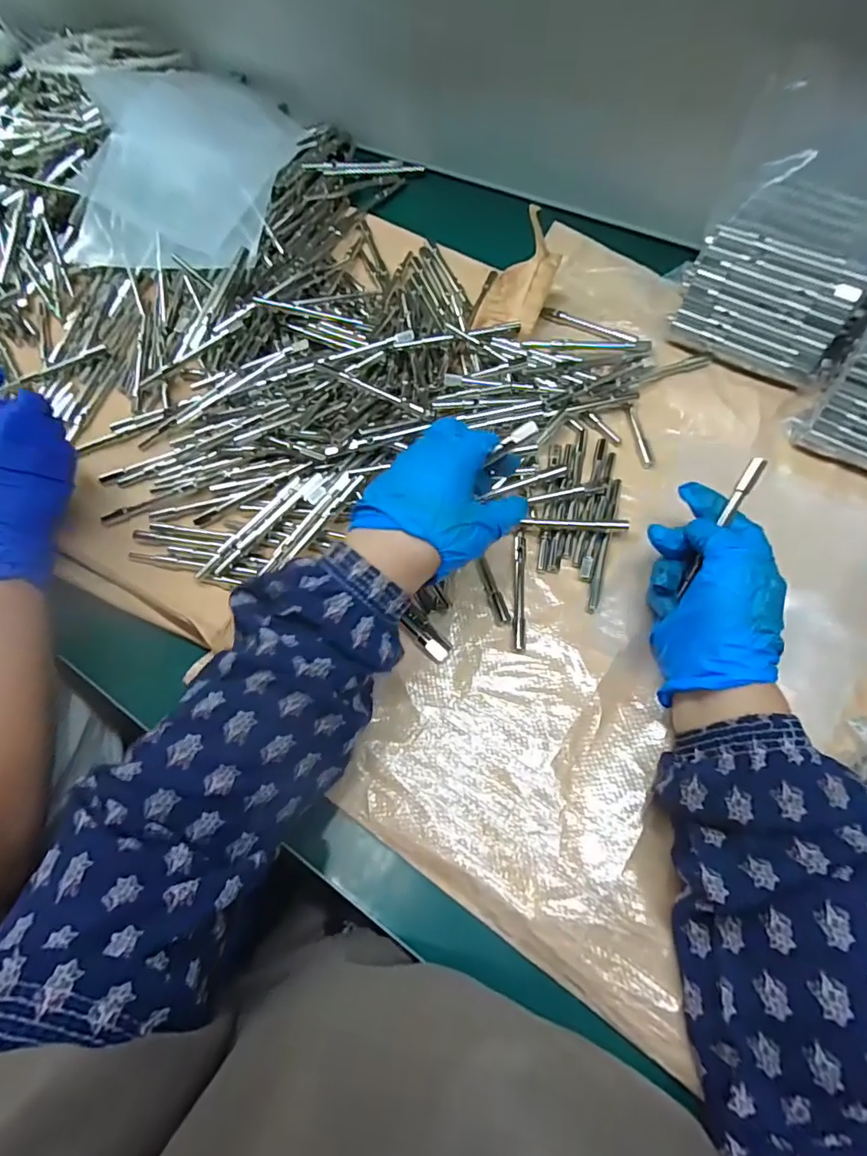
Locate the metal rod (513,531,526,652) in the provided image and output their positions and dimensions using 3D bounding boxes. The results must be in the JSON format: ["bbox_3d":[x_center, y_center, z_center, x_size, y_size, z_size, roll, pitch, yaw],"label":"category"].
[{"bbox_3d":[0.063,0.008,0.384,0.009,0.005,0.091,2,66,4],"label":"metal rod"}]

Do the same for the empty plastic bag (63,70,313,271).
[{"bbox_3d":[-0.273,-0.452,0.568,0.222,0.064,0.280,7,67,7],"label":"empty plastic bag"}]

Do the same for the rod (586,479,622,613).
[{"bbox_3d":[0.128,-0.026,0.391,0.007,0.007,0.113,14,68,10],"label":"rod"}]

